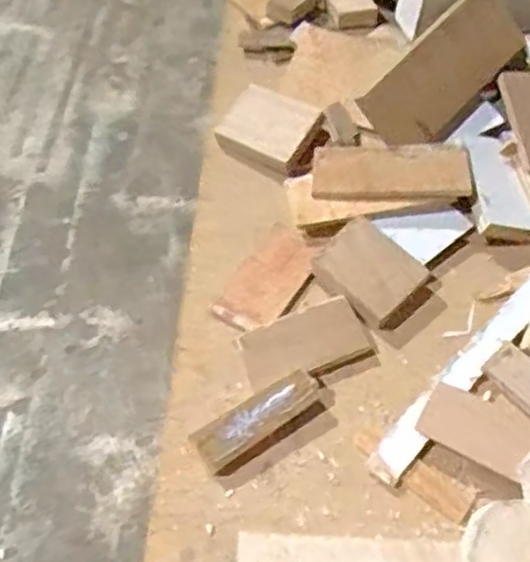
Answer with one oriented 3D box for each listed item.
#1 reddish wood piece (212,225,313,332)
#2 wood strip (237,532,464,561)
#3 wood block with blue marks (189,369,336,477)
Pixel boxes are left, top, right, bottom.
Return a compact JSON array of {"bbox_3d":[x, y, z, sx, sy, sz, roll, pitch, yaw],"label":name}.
[{"bbox_3d":[0.003,-0.001,0.540,0.053,0.013,0.094,30,59,22],"label":"reddish wood piece"},{"bbox_3d":[0.051,0.166,0.415,0.134,0.008,0.022,0,53,2],"label":"wood strip"},{"bbox_3d":[0.001,0.094,0.462,0.098,0.015,0.032,-26,56,-17],"label":"wood block with blue marks"}]

